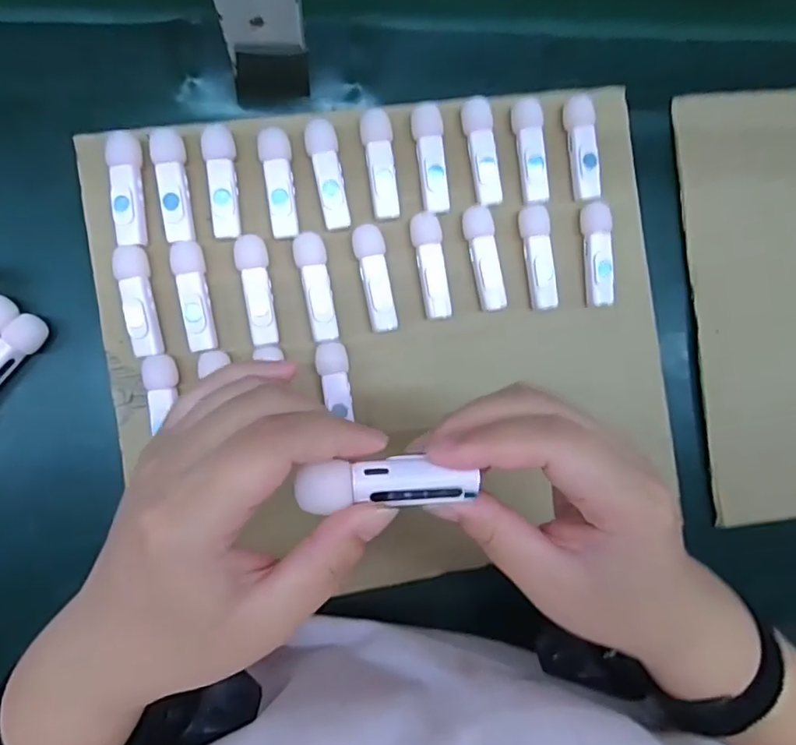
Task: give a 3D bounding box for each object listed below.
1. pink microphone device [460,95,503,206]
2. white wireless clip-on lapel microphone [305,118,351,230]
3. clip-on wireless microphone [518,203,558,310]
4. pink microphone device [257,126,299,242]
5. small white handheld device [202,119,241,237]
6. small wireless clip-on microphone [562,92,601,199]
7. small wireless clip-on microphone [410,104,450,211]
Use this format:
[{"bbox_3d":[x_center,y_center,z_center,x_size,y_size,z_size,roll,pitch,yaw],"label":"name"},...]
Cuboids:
[{"bbox_3d":[0.053,-0.138,0.356,0.017,0.014,0.065,-12,88,-7],"label":"pink microphone device"},{"bbox_3d":[-0.041,-0.119,0.343,0.018,0.015,0.062,-14,88,-8],"label":"white wireless clip-on lapel microphone"},{"bbox_3d":[0.090,-0.074,0.360,0.016,0.010,0.065,-9,88,-7],"label":"clip-on wireless microphone"},{"bbox_3d":[-0.071,-0.112,0.340,0.018,0.013,0.063,-6,87,-7],"label":"pink microphone device"},{"bbox_3d":[-0.104,-0.113,0.337,0.018,0.012,0.066,-4,87,-7],"label":"small white handheld device"},{"bbox_3d":[0.119,-0.145,0.366,0.016,0.016,0.064,-9,88,-7],"label":"small wireless clip-on microphone"},{"bbox_3d":[0.020,-0.132,0.353,0.019,0.014,0.066,-5,87,-7],"label":"small wireless clip-on microphone"}]

